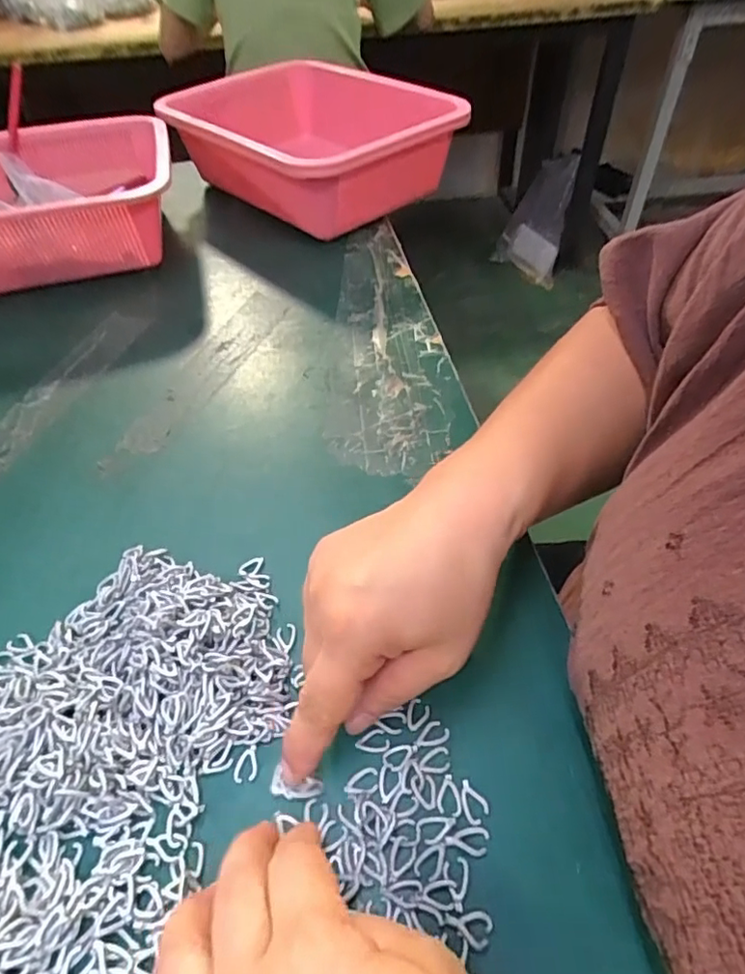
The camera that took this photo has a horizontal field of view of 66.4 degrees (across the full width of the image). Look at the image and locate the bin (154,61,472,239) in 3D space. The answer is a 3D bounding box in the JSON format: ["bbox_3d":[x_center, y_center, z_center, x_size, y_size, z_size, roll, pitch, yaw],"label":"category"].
[{"bbox_3d":[-0.083,-0.367,0.613,0.300,0.104,0.231,33,59,29],"label":"bin"}]

